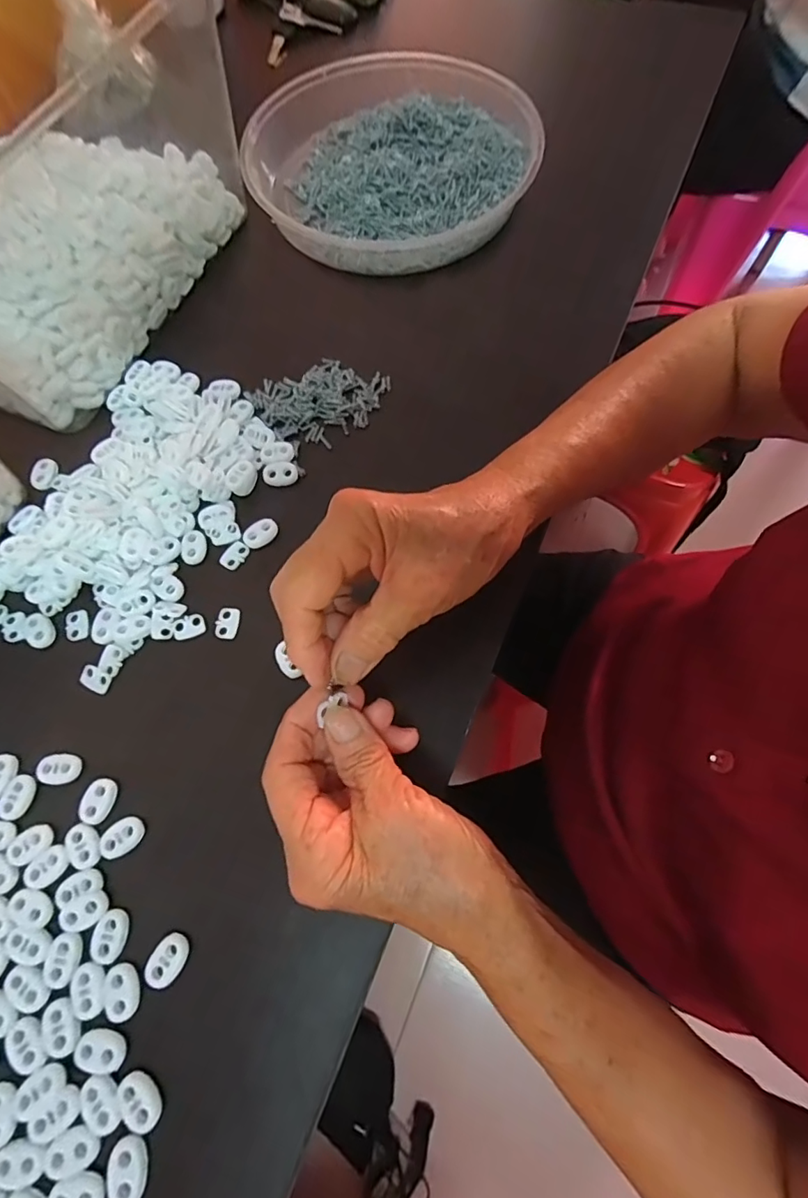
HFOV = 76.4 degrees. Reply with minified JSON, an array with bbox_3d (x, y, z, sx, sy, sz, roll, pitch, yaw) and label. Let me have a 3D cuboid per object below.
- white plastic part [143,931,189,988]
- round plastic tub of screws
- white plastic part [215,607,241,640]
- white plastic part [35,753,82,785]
[{"bbox_3d":[-0.113,0.172,0.244,0.016,0.006,0.021,23,73,10],"label":"white plastic part"},{"bbox_3d":[-0.012,-0.362,0.420,0.225,0.044,0.221,-1,70,2],"label":"round plastic tub of screws"},{"bbox_3d":[-0.105,0.014,0.305,0.013,0.004,0.019,6,71,4],"label":"white plastic part"},{"bbox_3d":[-0.188,0.092,0.278,0.023,0.004,0.016,0,70,2],"label":"white plastic part"}]

